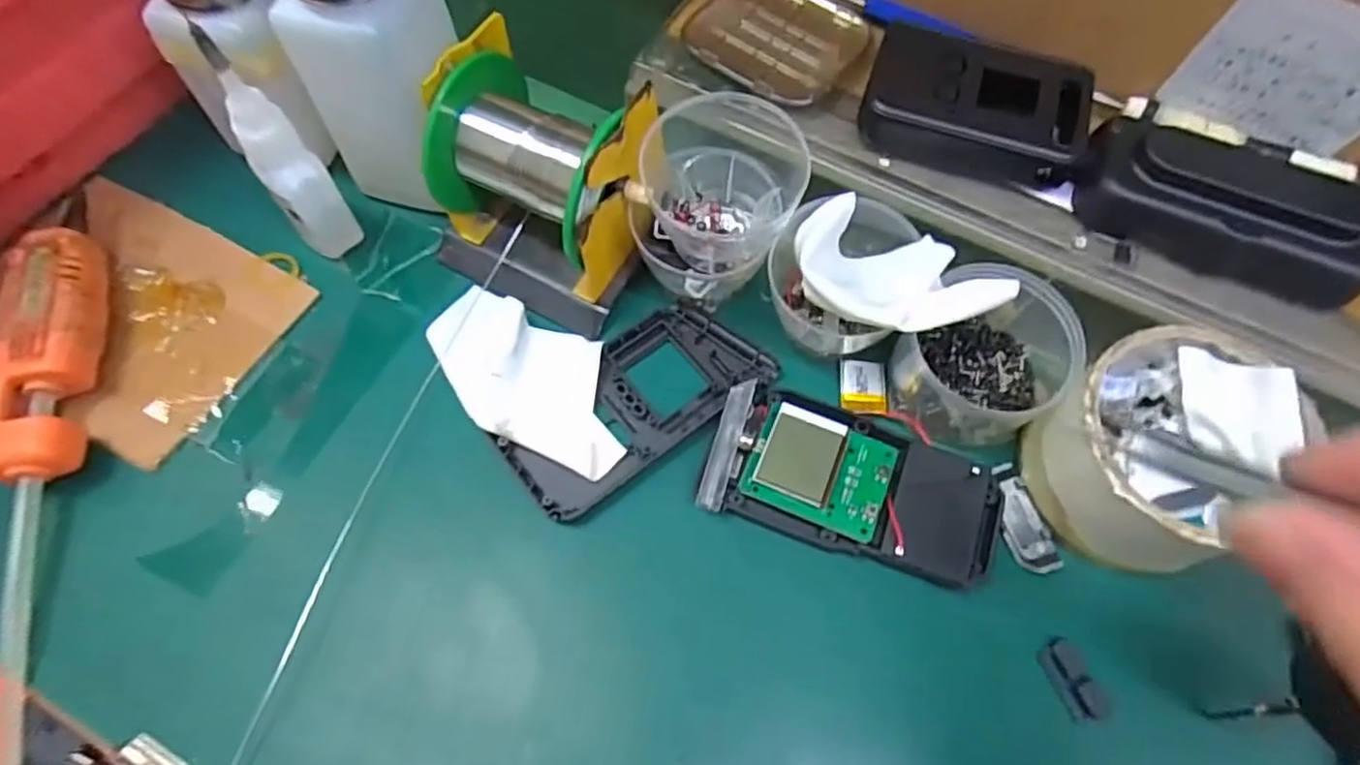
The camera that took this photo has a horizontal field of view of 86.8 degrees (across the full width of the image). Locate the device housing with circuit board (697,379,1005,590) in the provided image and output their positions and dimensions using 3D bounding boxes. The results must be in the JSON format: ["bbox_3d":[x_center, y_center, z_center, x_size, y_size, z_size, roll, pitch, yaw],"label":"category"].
[{"bbox_3d":[0.071,0.039,0.291,0.115,0.014,0.057,16,65,7],"label":"device housing with circuit board"}]

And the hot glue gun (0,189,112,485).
[{"bbox_3d":[-0.298,-0.015,0.298,0.101,0.033,0.125,-7,65,-4],"label":"hot glue gun"}]

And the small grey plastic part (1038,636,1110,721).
[{"bbox_3d":[0.148,0.112,0.271,0.015,0.006,0.029,-21,66,-10],"label":"small grey plastic part"}]

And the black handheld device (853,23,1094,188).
[{"bbox_3d":[0.122,-0.114,0.298,0.086,0.024,0.054,18,65,7],"label":"black handheld device"}]

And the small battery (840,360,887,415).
[{"bbox_3d":[0.081,0.002,0.316,0.020,0.004,0.026,5,64,2],"label":"small battery"}]

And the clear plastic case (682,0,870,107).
[{"bbox_3d":[0.043,-0.157,0.324,0.072,0.007,0.069,34,69,14],"label":"clear plastic case"}]

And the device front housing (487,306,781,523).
[{"bbox_3d":[-0.019,0.007,0.310,0.117,0.011,0.055,-33,69,-15],"label":"device front housing"}]

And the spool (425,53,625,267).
[{"bbox_3d":[-0.059,-0.091,0.313,0.074,0.078,0.062,27,67,12],"label":"spool"}]

